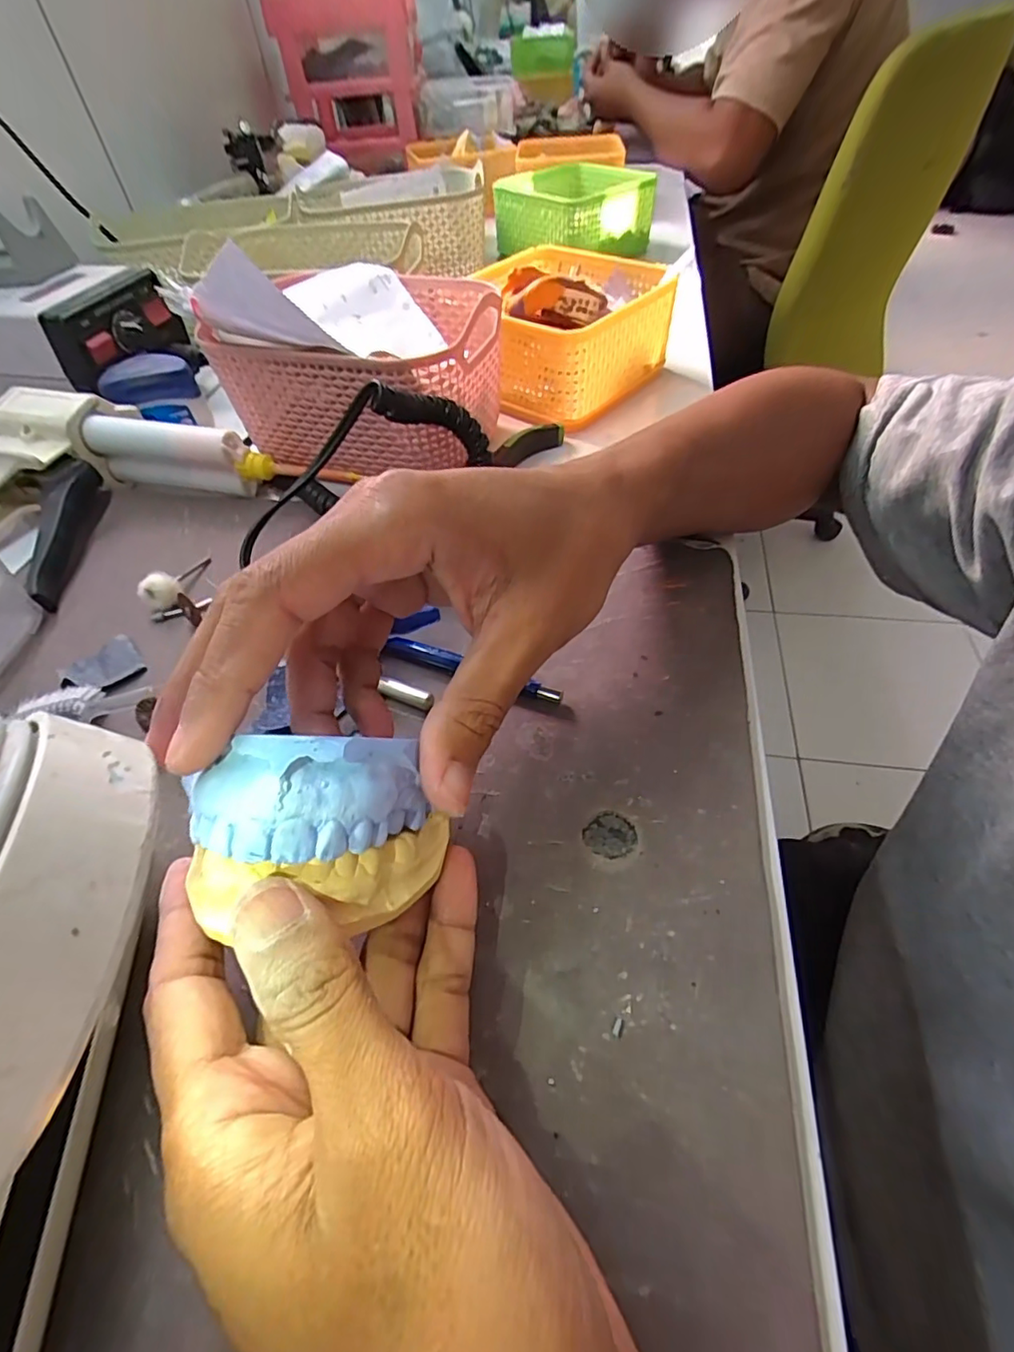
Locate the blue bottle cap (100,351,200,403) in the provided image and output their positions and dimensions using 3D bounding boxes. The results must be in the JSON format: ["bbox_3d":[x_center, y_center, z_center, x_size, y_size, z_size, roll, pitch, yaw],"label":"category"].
[{"bbox_3d":[-0.242,-0.199,0.382,0.055,0.023,0.034,-23,53,-14],"label":"blue bottle cap"}]

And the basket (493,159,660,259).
[{"bbox_3d":[0.069,-0.512,0.626,0.142,0.059,0.160,-38,58,-24],"label":"basket"}]

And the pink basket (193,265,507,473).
[{"bbox_3d":[-0.076,-0.188,0.350,0.150,0.074,0.131,20,55,19],"label":"pink basket"}]

